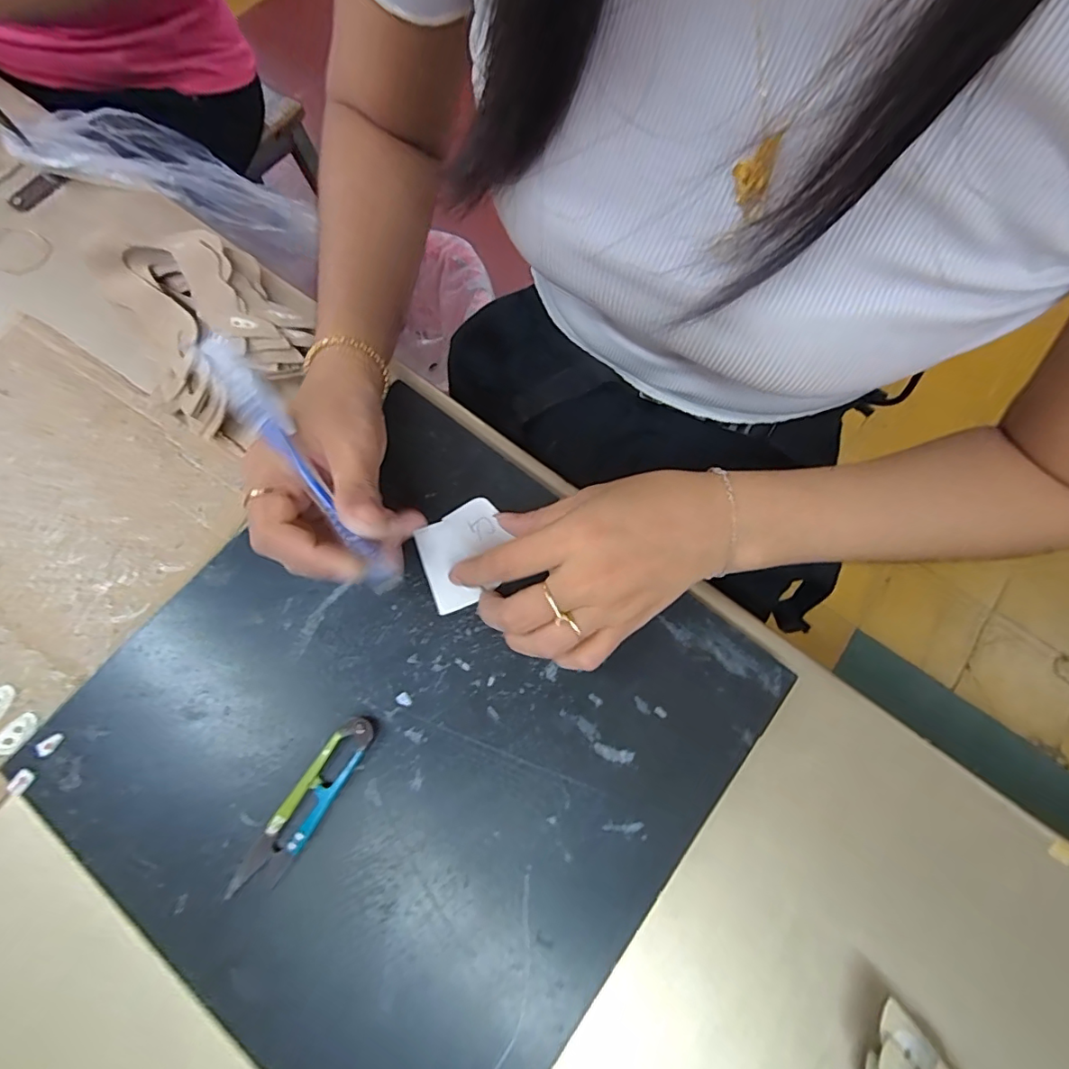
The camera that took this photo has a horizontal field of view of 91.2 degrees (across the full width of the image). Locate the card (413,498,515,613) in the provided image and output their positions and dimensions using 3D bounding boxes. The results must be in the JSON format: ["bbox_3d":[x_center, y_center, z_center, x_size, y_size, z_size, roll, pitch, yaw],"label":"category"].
[{"bbox_3d":[-0.041,0.011,0.308,0.049,0.005,0.059,-18,72,-7],"label":"card"}]

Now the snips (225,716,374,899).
[{"bbox_3d":[-0.115,0.136,0.263,0.022,0.009,0.098,33,74,10],"label":"snips"}]

